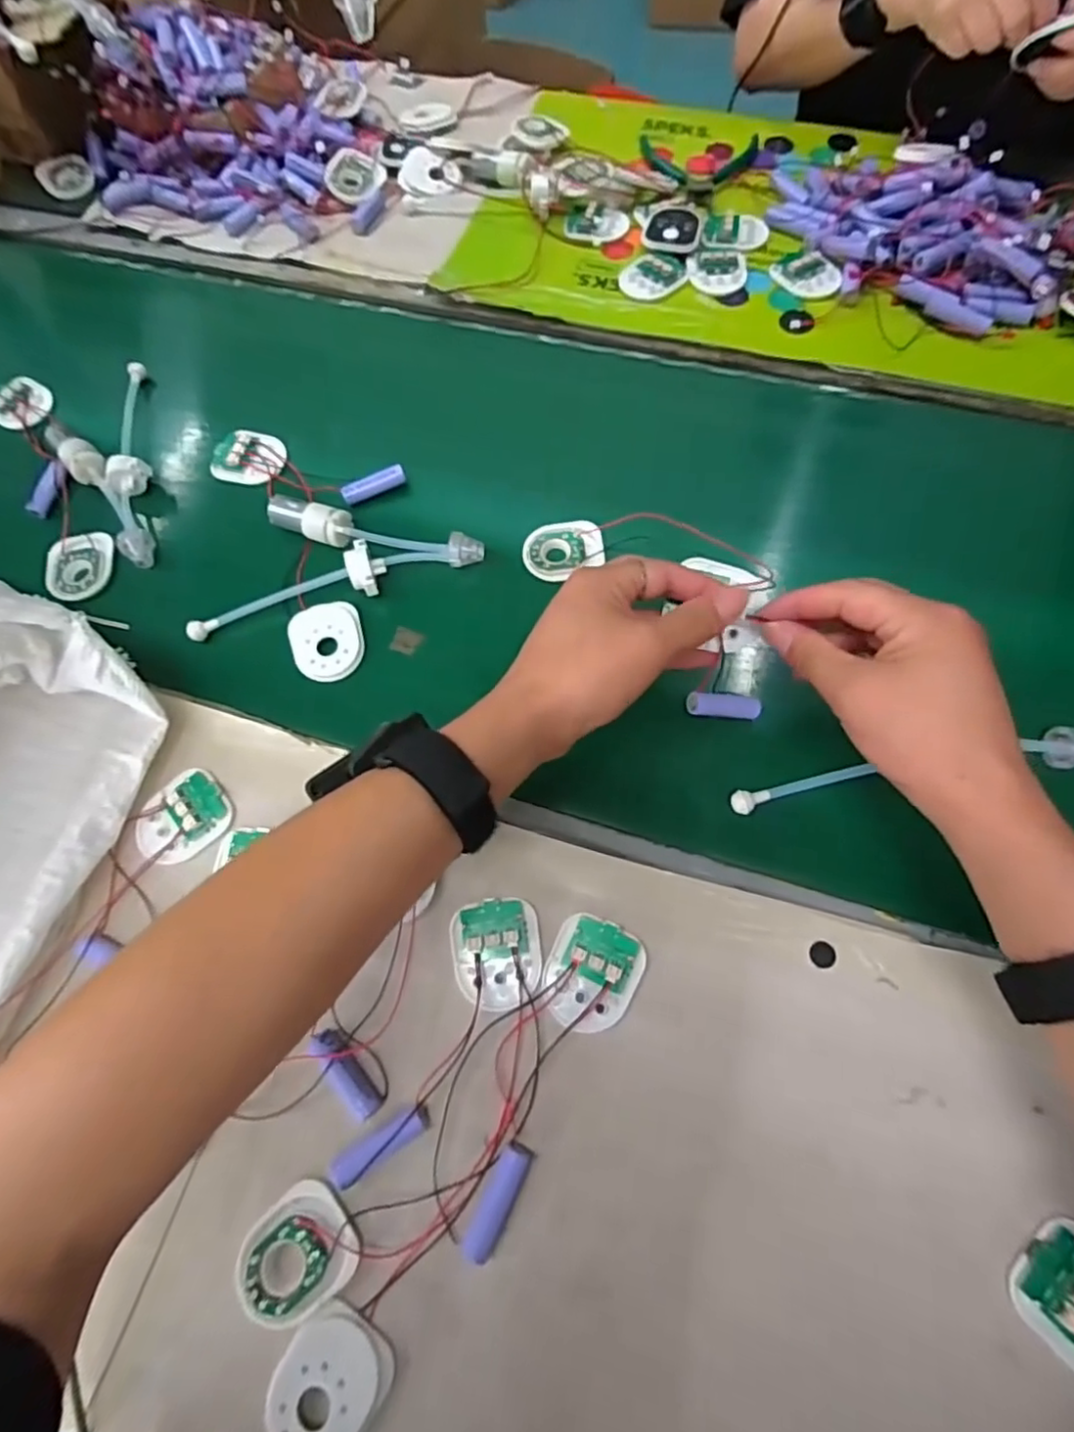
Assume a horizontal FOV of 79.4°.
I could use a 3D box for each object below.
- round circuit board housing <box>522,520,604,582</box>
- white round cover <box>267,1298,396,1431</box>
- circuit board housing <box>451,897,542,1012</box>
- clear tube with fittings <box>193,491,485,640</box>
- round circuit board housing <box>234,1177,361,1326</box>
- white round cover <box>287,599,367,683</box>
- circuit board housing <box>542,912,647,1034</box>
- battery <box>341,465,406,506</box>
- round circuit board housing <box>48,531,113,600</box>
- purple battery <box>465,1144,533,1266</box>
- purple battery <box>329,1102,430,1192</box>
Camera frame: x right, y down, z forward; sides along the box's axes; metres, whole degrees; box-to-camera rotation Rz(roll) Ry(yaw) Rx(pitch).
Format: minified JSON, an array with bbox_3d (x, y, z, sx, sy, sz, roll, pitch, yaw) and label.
[{"bbox_3d":[0.020,-0.120,0.464,0.057,0.006,0.047,-11,69,-1],"label":"round circuit board housing"},{"bbox_3d":[-0.095,0.303,0.293,0.047,0.007,0.057,35,75,15],"label":"white round cover"},{"bbox_3d":[-0.022,0.131,0.357,0.047,0.011,0.057,-8,69,1],"label":"circuit board housing"},{"bbox_3d":[-0.149,-0.123,0.465,0.207,0.025,0.090,-15,69,-2],"label":"clear tube with fittings"},{"bbox_3d":[-0.116,0.260,0.312,0.059,0.008,0.049,-38,71,-11],"label":"round circuit board housing"},{"bbox_3d":[-0.144,-0.053,0.446,0.047,0.007,0.056,-23,69,-5],"label":"white round cover"},{"bbox_3d":[0.030,0.139,0.347,0.049,0.008,0.056,20,71,11],"label":"circuit board housing"},{"bbox_3d":[-0.122,-0.175,0.490,0.048,0.014,0.015,-21,69,5],"label":"battery"},{"bbox_3d":[-0.343,-0.113,0.484,0.049,0.006,0.051,-1,69,3],"label":"round circuit board housing"},{"bbox_3d":[-0.019,0.238,0.318,0.014,0.012,0.051,24,72,12],"label":"purple battery"},{"bbox_3d":[-0.079,0.216,0.325,0.052,0.013,0.015,-33,70,-9],"label":"purple battery"}]

